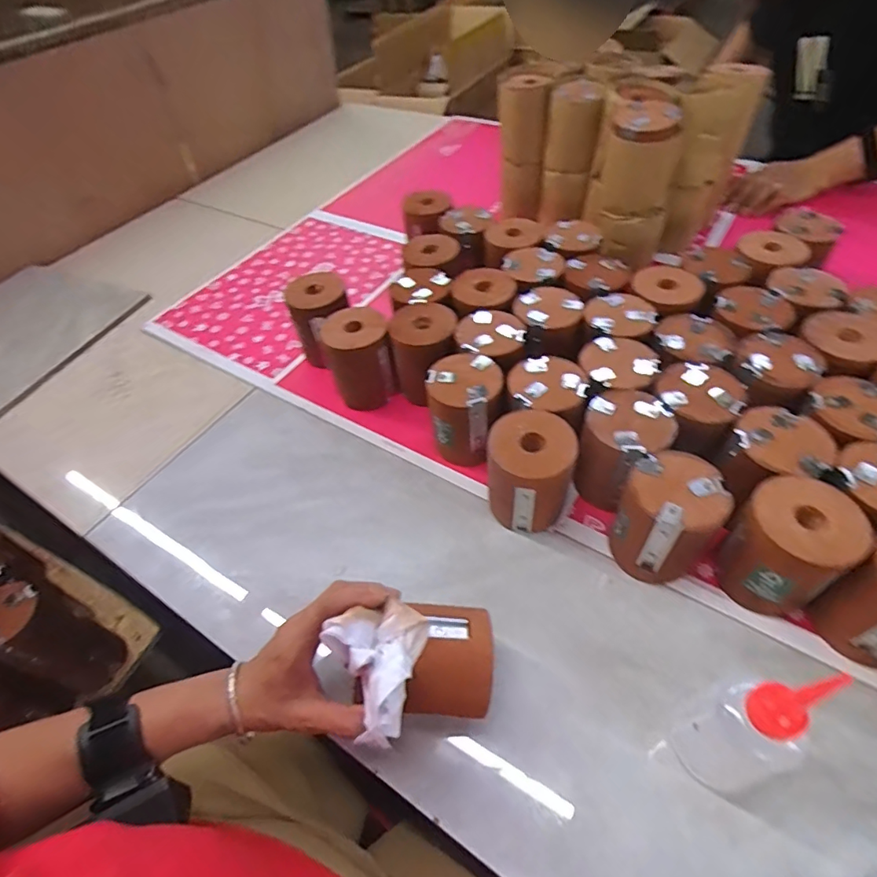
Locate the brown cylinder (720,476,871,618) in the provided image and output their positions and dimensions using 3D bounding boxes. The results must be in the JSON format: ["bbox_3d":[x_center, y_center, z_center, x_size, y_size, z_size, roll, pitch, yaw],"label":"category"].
[{"bbox_3d":[0.285,0.094,0.417,0.081,0.104,0.076,35,62,29],"label":"brown cylinder"}]

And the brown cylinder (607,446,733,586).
[{"bbox_3d":[0.200,0.074,0.446,0.077,0.104,0.079,-38,57,-23],"label":"brown cylinder"}]

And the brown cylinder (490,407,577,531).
[{"bbox_3d":[0.089,0.036,0.487,0.076,0.107,0.077,-3,51,4],"label":"brown cylinder"}]

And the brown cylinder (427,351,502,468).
[{"bbox_3d":[0.027,-0.028,0.549,0.077,0.105,0.079,-7,51,0],"label":"brown cylinder"}]

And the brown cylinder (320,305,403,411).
[{"bbox_3d":[-0.099,-0.099,0.616,0.079,0.109,0.072,-20,52,-11],"label":"brown cylinder"}]

